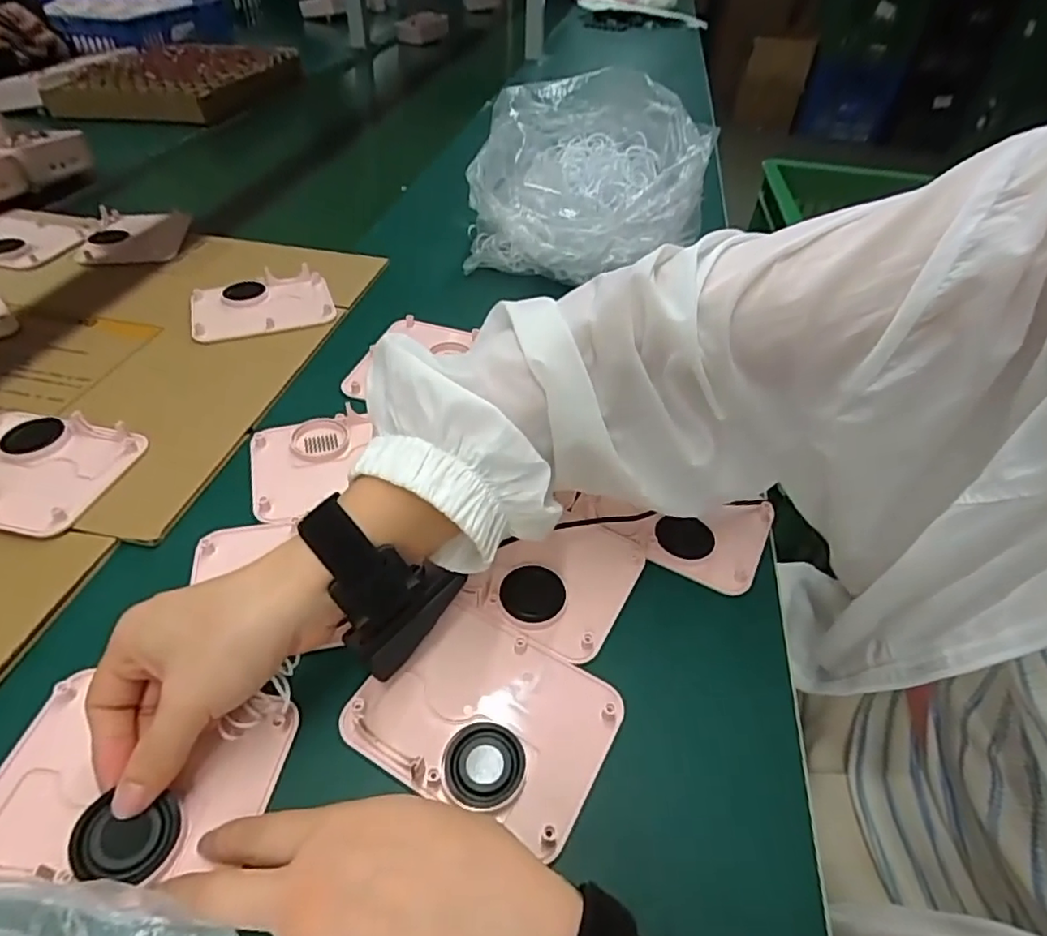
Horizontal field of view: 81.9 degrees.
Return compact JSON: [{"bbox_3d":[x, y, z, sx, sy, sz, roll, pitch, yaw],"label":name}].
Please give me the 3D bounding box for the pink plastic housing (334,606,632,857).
[{"bbox_3d":[-0.018,0.128,0.315,0.120,0.011,0.094,24,47,18],"label":"pink plastic housing"}]

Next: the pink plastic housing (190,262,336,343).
[{"bbox_3d":[-0.249,-0.156,0.577,0.124,0.017,0.096,-13,47,-19],"label":"pink plastic housing"}]

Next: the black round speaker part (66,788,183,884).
[{"bbox_3d":[-0.169,0.157,0.256,0.038,0.012,0.030,16,45,-11],"label":"black round speaker part"}]

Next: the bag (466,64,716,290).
[{"bbox_3d":[0.064,-0.307,0.665,0.242,0.156,0.241,3,44,-4],"label":"bag"}]

